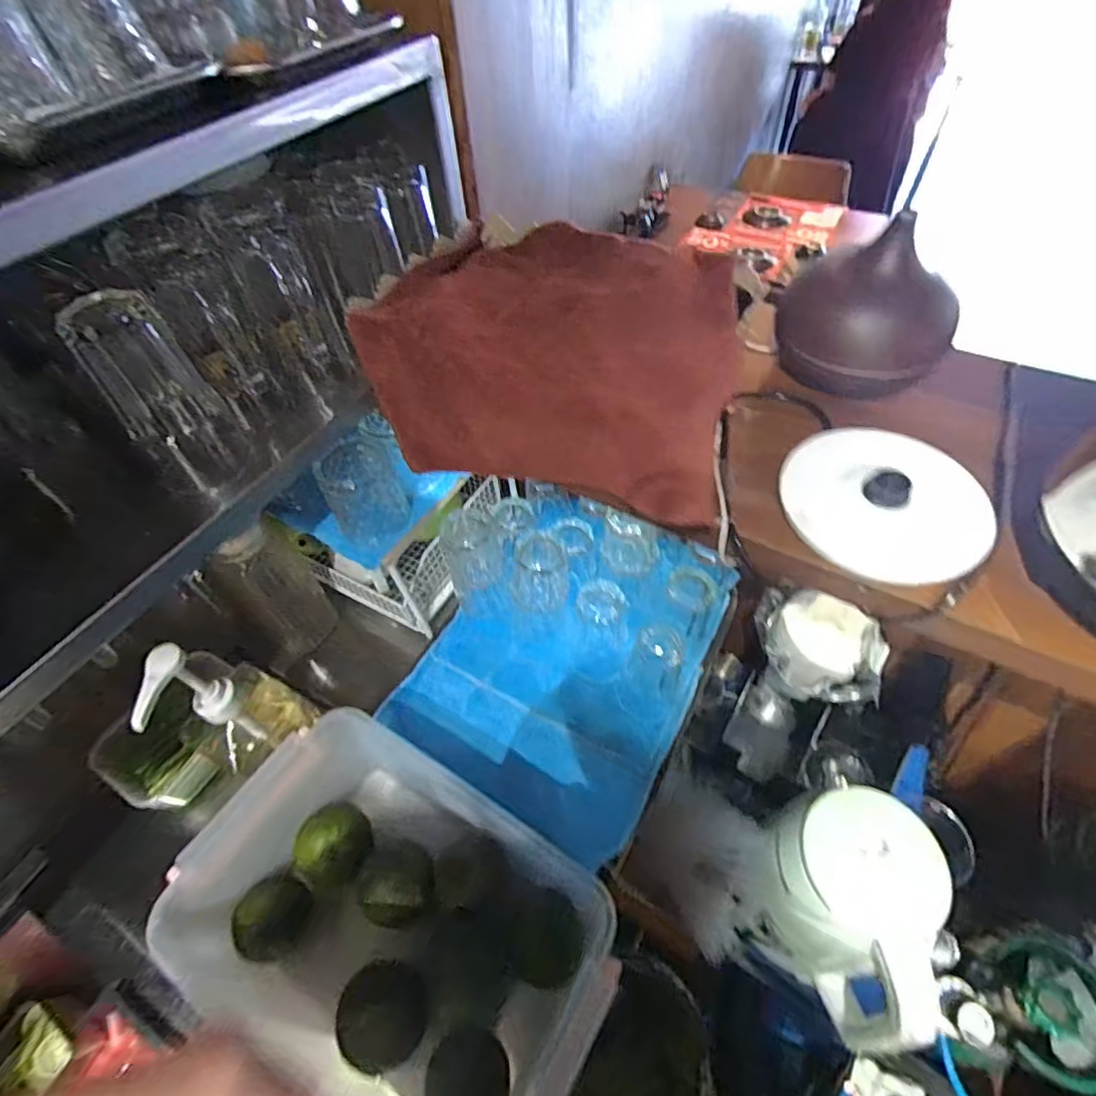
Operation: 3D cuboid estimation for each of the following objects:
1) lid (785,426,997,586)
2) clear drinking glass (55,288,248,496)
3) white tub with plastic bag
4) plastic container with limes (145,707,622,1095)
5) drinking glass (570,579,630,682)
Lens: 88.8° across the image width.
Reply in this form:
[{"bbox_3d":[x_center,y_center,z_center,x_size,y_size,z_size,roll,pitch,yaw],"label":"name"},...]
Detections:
[{"bbox_3d":[0.281,-0.040,0.469,0.157,0.030,0.139,20,56,19],"label":"lid"},{"bbox_3d":[-0.339,-0.130,0.496,0.078,0.175,0.070,-33,57,-19],"label":"clear drinking glass"},{"bbox_3d":[0.352,0.131,0.741,0.152,0.081,0.142,-3,52,3],"label":"white tub with plastic bag"},{"bbox_3d":[-0.143,0.364,0.539,0.390,0.118,0.260,26,59,23],"label":"plastic container with limes"},{"bbox_3d":[0.066,0.105,0.725,0.076,0.137,0.088,3,52,8],"label":"drinking glass"}]

